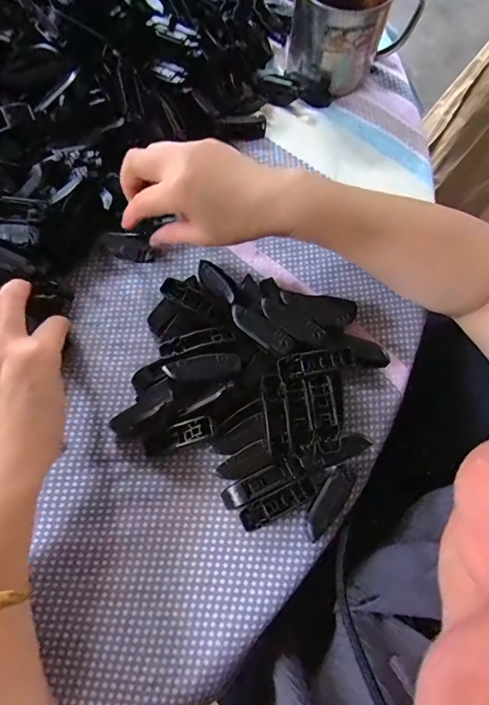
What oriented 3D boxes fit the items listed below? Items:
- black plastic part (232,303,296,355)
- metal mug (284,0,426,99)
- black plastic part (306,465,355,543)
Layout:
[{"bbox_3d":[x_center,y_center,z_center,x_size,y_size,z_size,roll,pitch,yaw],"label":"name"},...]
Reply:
[{"bbox_3d":[0.013,-0.018,0.313,0.053,0.004,0.018,39,74,11],"label":"black plastic part"},{"bbox_3d":[0.100,-0.306,0.396,0.112,0.089,0.082,18,71,4],"label":"metal mug"},{"bbox_3d":[0.061,0.105,0.299,0.021,0.010,0.055,38,74,10],"label":"black plastic part"}]

